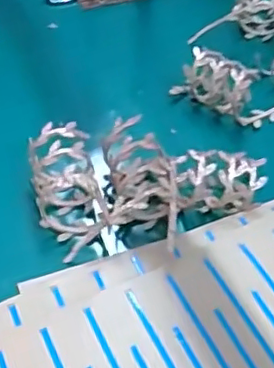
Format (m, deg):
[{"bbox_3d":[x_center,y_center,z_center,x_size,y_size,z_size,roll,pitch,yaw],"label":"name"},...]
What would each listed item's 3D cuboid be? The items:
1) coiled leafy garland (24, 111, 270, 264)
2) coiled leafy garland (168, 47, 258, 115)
[{"bbox_3d":[0.011,-0.010,0.687,0.256,0.059,0.161,-12,52,-13],"label":"coiled leafy garland"},{"bbox_3d":[0.104,-0.140,0.809,0.110,0.063,0.057,16,51,10],"label":"coiled leafy garland"}]

